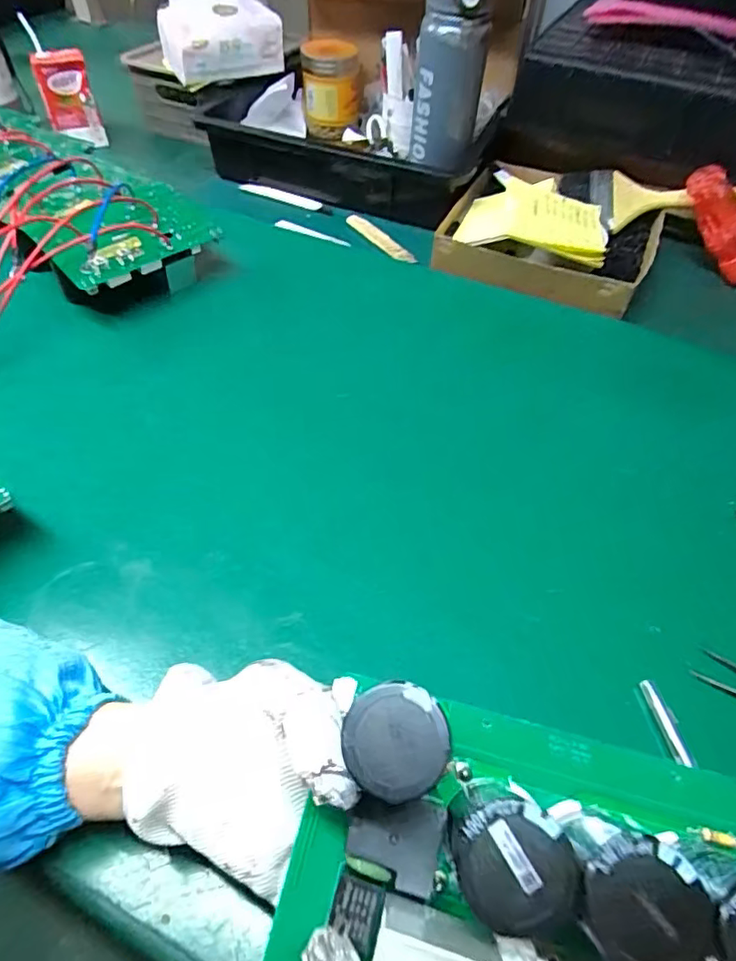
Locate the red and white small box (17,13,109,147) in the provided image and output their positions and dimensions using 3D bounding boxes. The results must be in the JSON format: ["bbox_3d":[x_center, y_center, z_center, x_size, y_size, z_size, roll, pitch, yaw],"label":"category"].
[{"bbox_3d":[-0.427,-0.546,0.797,0.076,0.115,0.033,-1,50,0],"label":"red and white small box"}]

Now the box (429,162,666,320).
[{"bbox_3d":[0.210,-0.294,0.624,0.217,0.070,0.226,23,54,16],"label":"box"}]

